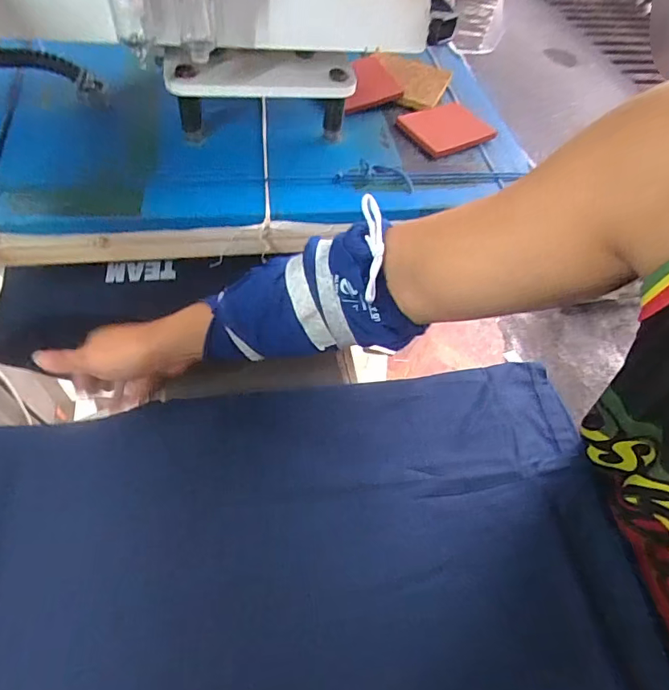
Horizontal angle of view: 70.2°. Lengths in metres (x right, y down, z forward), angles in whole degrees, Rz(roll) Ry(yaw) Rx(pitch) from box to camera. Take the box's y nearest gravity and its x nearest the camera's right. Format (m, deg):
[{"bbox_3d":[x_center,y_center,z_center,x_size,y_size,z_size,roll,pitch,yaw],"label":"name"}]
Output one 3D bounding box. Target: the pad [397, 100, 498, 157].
[{"bbox_3d":[0.134,-0.256,0.557,0.095,0.011,0.084,-23,61,-22],"label":"pad"}]

